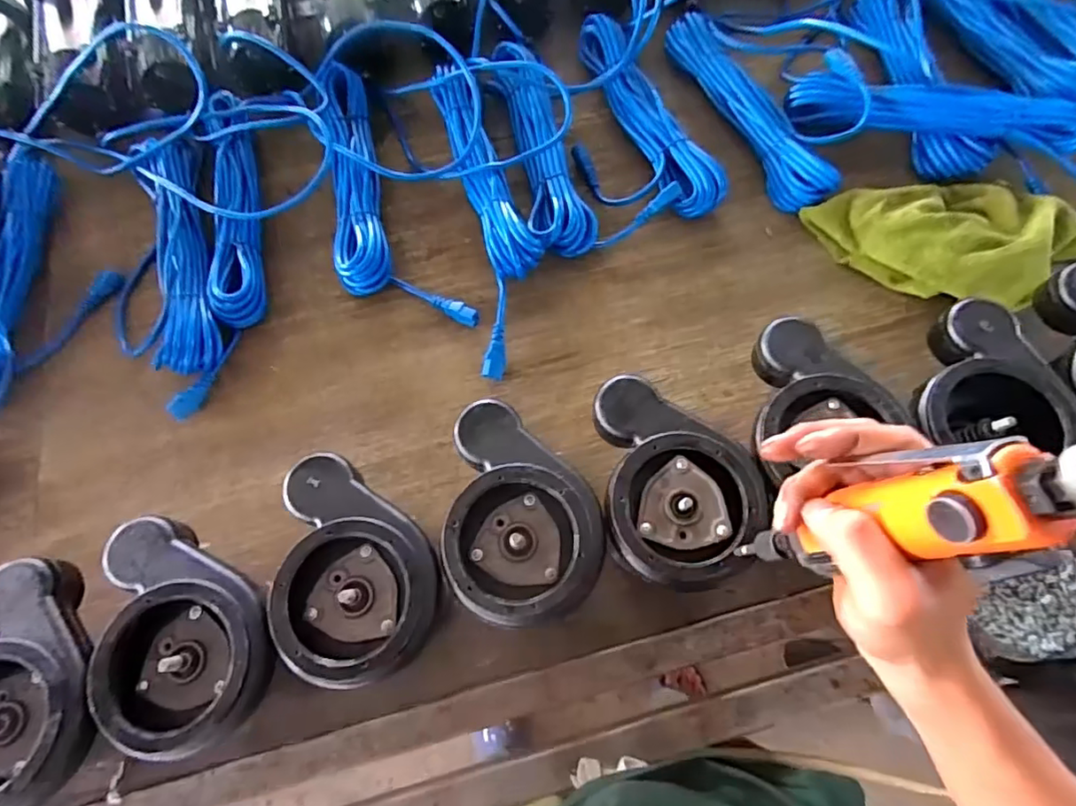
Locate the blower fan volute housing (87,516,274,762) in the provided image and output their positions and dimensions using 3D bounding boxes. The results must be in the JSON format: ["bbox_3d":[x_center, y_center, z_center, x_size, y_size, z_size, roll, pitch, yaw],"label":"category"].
[{"bbox_3d":[-0.258,0.160,0.413,0.115,0.037,0.169,-20,68,-5],"label":"blower fan volute housing"}]

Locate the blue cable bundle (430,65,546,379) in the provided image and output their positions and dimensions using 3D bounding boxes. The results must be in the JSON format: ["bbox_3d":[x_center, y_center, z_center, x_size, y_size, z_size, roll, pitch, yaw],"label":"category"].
[{"bbox_3d":[-0.058,-0.246,0.705,0.098,0.047,0.438,-11,68,-1],"label":"blue cable bundle"}]

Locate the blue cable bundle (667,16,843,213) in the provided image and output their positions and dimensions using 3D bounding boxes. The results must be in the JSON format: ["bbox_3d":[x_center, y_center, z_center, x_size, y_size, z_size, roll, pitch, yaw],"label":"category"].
[{"bbox_3d":[0.276,-0.396,0.757,0.068,0.038,0.344,-23,69,-6],"label":"blue cable bundle"}]

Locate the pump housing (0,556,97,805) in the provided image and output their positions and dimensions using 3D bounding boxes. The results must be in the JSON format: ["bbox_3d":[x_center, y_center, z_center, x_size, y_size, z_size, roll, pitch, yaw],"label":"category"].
[{"bbox_3d":[-0.376,0.205,0.412,0.122,0.045,0.165,-26,69,-7],"label":"pump housing"}]

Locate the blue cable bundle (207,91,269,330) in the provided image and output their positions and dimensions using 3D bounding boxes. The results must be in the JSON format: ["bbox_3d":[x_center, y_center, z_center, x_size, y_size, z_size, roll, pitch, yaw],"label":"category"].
[{"bbox_3d":[-0.383,-0.256,0.728,0.061,0.054,0.350,-12,68,-2],"label":"blue cable bundle"}]

